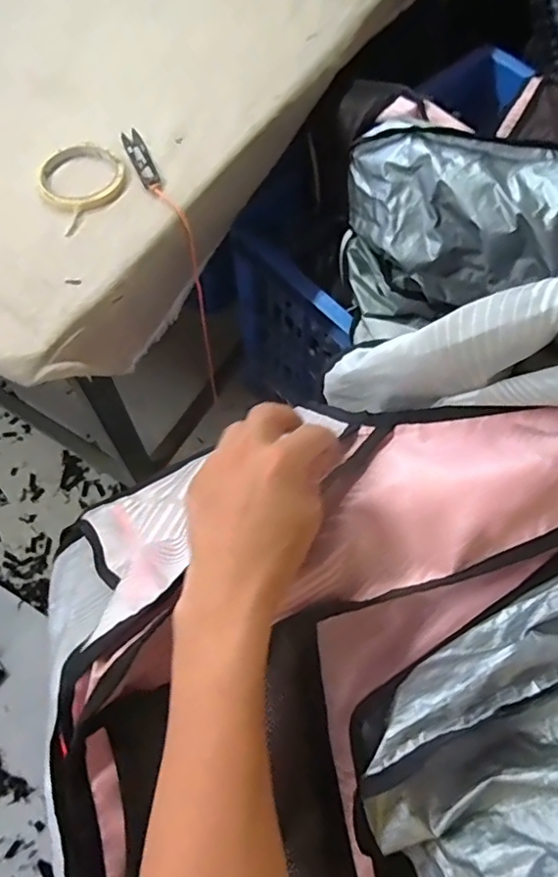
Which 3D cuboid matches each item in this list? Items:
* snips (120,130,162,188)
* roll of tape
[{"bbox_3d":[-0.150,-0.304,0.611,0.023,0.005,0.089,-22,68,-10],"label":"snips"},{"bbox_3d":[-0.205,-0.271,0.593,0.091,0.011,0.103,-30,70,-13],"label":"roll of tape"}]

